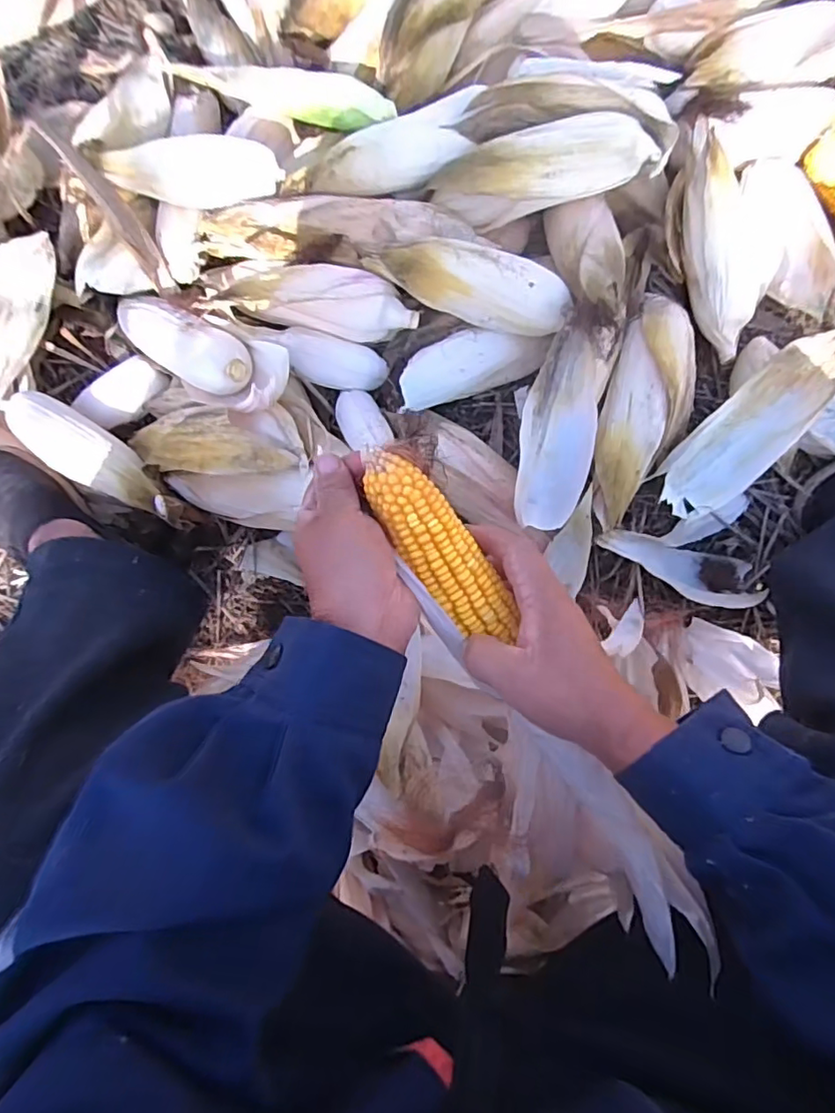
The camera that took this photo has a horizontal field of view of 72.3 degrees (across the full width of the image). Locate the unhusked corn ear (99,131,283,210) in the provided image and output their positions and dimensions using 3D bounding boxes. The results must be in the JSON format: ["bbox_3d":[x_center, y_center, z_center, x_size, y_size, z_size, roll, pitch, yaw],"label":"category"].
[{"bbox_3d":[-0.215,-0.371,0.557,0.165,0.047,0.046,1,85,3],"label":"unhusked corn ear"}]

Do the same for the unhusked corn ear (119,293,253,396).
[{"bbox_3d":[-0.243,-0.217,0.560,0.174,0.057,0.061,29,87,20],"label":"unhusked corn ear"}]

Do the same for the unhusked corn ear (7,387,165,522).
[{"bbox_3d":[-0.324,-0.097,0.568,0.190,0.057,0.055,35,87,6],"label":"unhusked corn ear"}]

